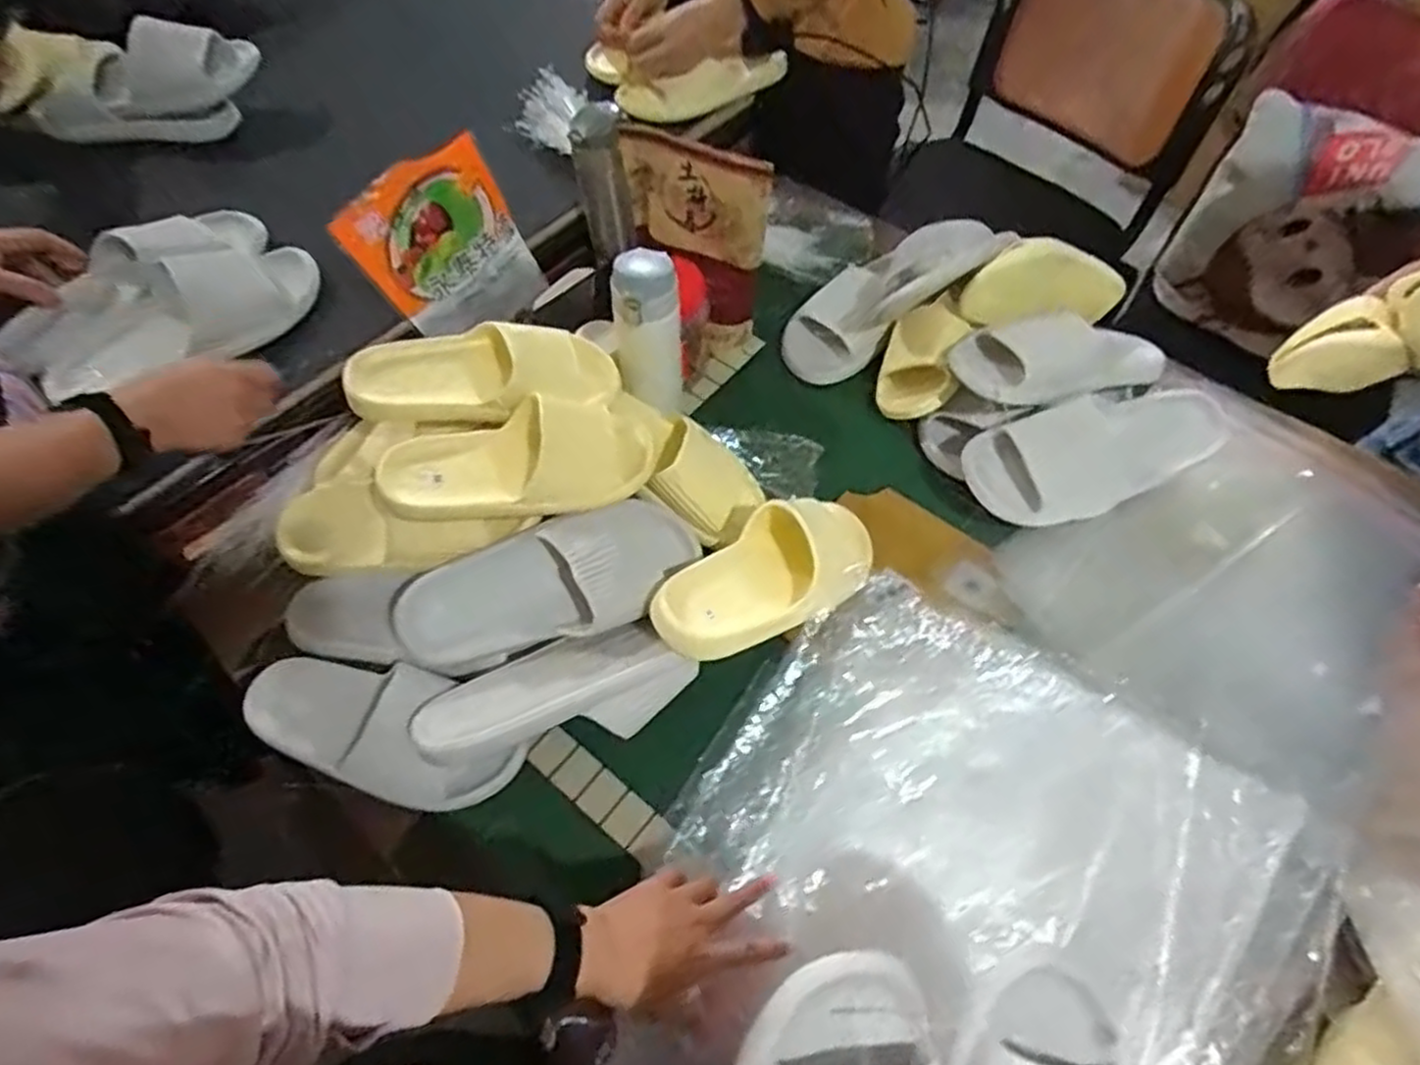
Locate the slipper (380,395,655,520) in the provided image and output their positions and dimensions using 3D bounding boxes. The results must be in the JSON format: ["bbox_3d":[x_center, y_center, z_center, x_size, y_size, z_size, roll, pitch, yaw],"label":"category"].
[{"bbox_3d":[-0.170,-0.060,0.702,0.245,0.084,0.098,-18,61,-11],"label":"slipper"}]

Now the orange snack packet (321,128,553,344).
[{"bbox_3d":[-0.280,-0.304,0.837,0.167,0.227,0.034,-46,60,-8],"label":"orange snack packet"}]

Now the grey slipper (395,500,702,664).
[{"bbox_3d":[-0.143,0.042,0.687,0.277,0.067,0.107,-16,61,-10],"label":"grey slipper"}]

